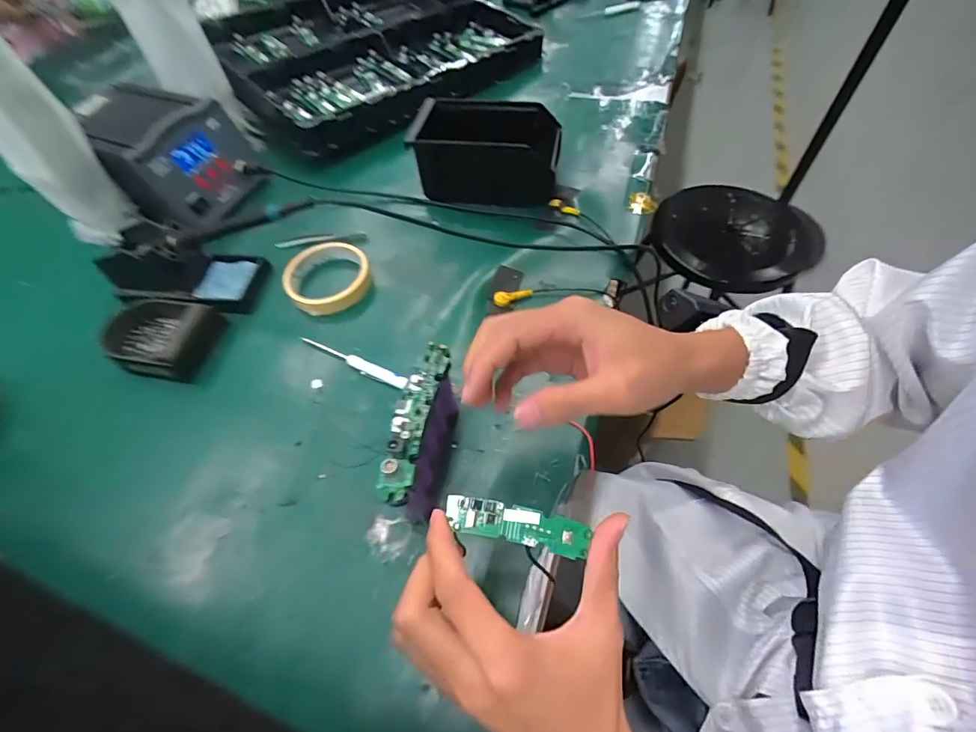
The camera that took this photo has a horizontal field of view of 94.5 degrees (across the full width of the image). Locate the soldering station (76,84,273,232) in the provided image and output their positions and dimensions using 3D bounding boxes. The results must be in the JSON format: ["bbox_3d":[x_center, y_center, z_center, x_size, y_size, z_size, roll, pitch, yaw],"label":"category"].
[{"bbox_3d":[-0.404,-0.270,0.569,0.199,0.098,0.142,28,62,21],"label":"soldering station"}]

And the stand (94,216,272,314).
[{"bbox_3d":[-0.328,-0.109,0.479,0.149,0.071,0.076,2,56,5],"label":"stand"}]

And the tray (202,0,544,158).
[{"bbox_3d":[-0.200,-0.553,0.773,0.501,0.078,0.445,-34,60,-18],"label":"tray"}]

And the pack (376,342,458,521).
[{"bbox_3d":[-0.048,0.053,0.341,0.025,0.094,0.116,8,57,9],"label":"pack"}]

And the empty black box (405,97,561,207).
[{"bbox_3d":[0.002,-0.264,0.551,0.166,0.076,0.103,7,57,8],"label":"empty black box"}]

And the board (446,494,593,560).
[{"bbox_3d":[0.015,0.086,0.246,0.078,0.005,0.020,10,61,11],"label":"board"}]

